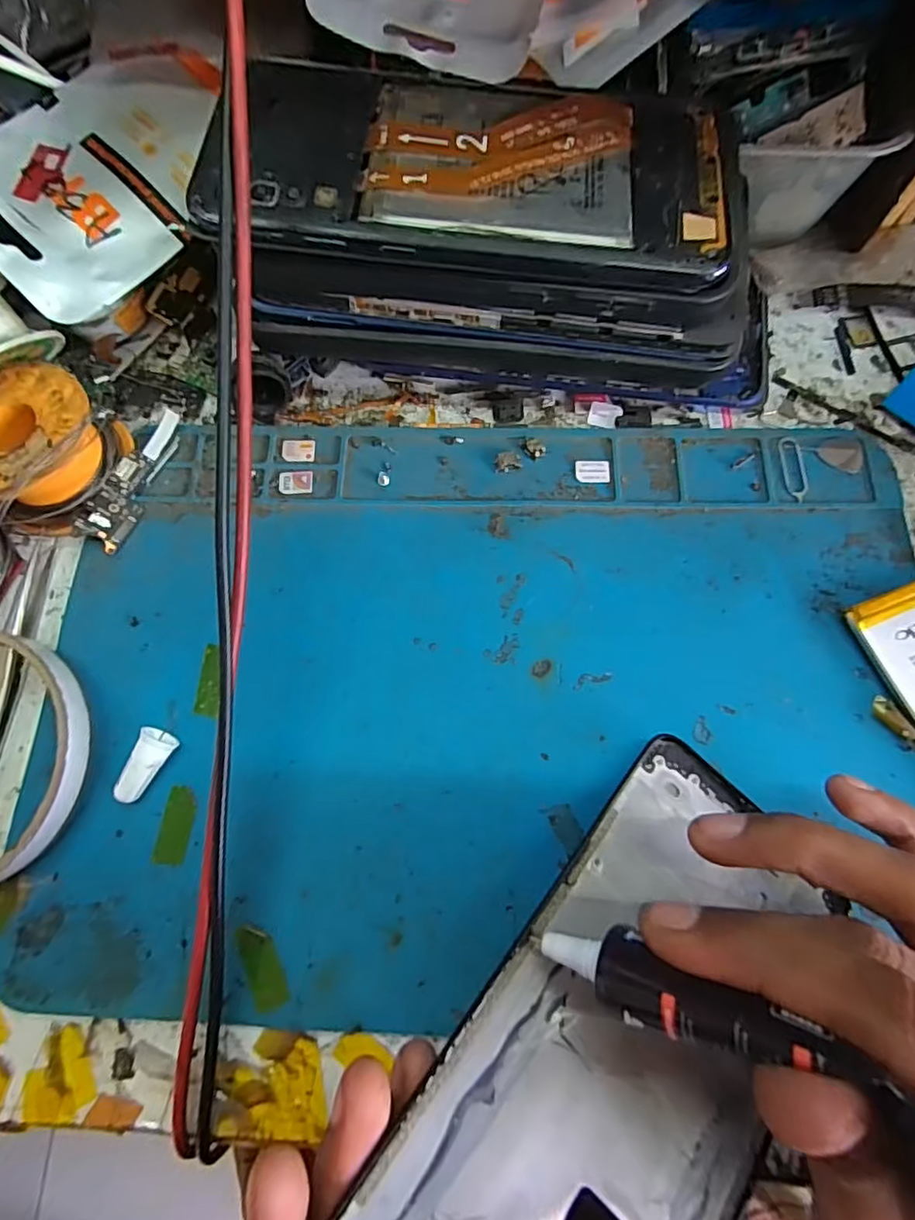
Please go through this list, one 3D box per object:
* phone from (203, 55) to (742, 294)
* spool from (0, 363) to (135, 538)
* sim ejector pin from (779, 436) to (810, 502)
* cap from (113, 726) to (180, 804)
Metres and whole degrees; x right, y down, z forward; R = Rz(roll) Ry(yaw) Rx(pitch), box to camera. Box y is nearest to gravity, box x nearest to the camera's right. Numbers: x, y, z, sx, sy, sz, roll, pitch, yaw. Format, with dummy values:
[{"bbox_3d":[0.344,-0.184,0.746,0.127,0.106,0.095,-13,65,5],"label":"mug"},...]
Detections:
[{"bbox_3d":[0.006,-0.133,0.171,0.154,0.009,0.068,7,74,0],"label":"phone"},{"bbox_3d":[-0.148,-0.057,0.204,0.050,0.029,0.051,-1,73,2],"label":"spool"},{"bbox_3d":[0.125,-0.052,0.210,0.009,0.004,0.026,-2,74,2],"label":"sim ejector pin"},{"bbox_3d":[-0.099,0.049,0.179,0.009,0.008,0.024,23,75,9],"label":"cap"}]

